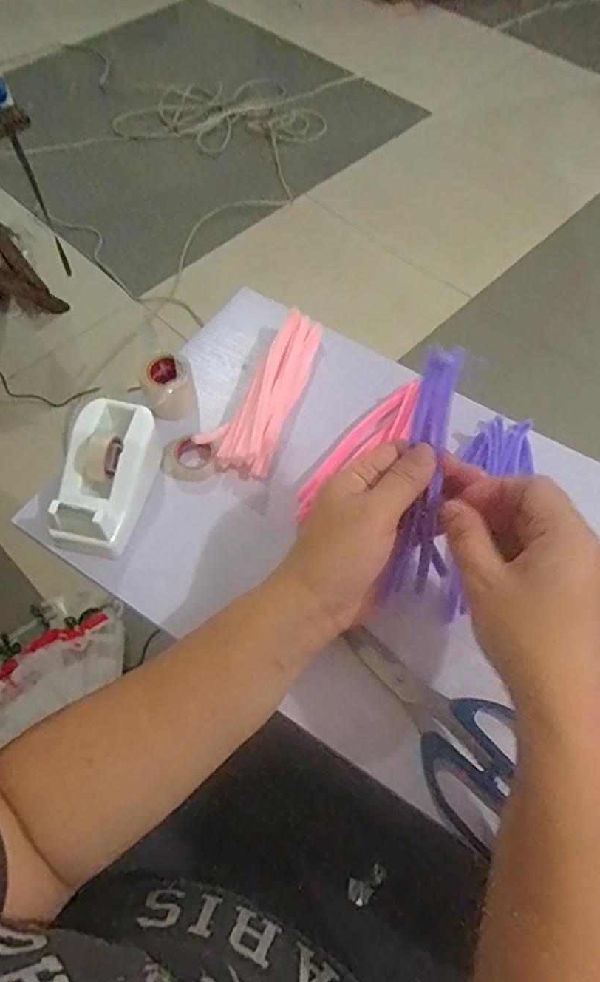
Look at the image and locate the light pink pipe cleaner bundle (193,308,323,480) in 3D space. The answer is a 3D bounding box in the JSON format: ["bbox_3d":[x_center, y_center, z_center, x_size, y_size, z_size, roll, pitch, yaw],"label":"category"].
[{"bbox_3d":[-0.025,-0.080,0.443,0.048,0.027,0.144,20,63,9],"label":"light pink pipe cleaner bundle"}]

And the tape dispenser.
[{"bbox_3d":[-0.132,-0.010,0.397,0.051,0.044,0.104,13,62,6],"label":"tape dispenser"}]

